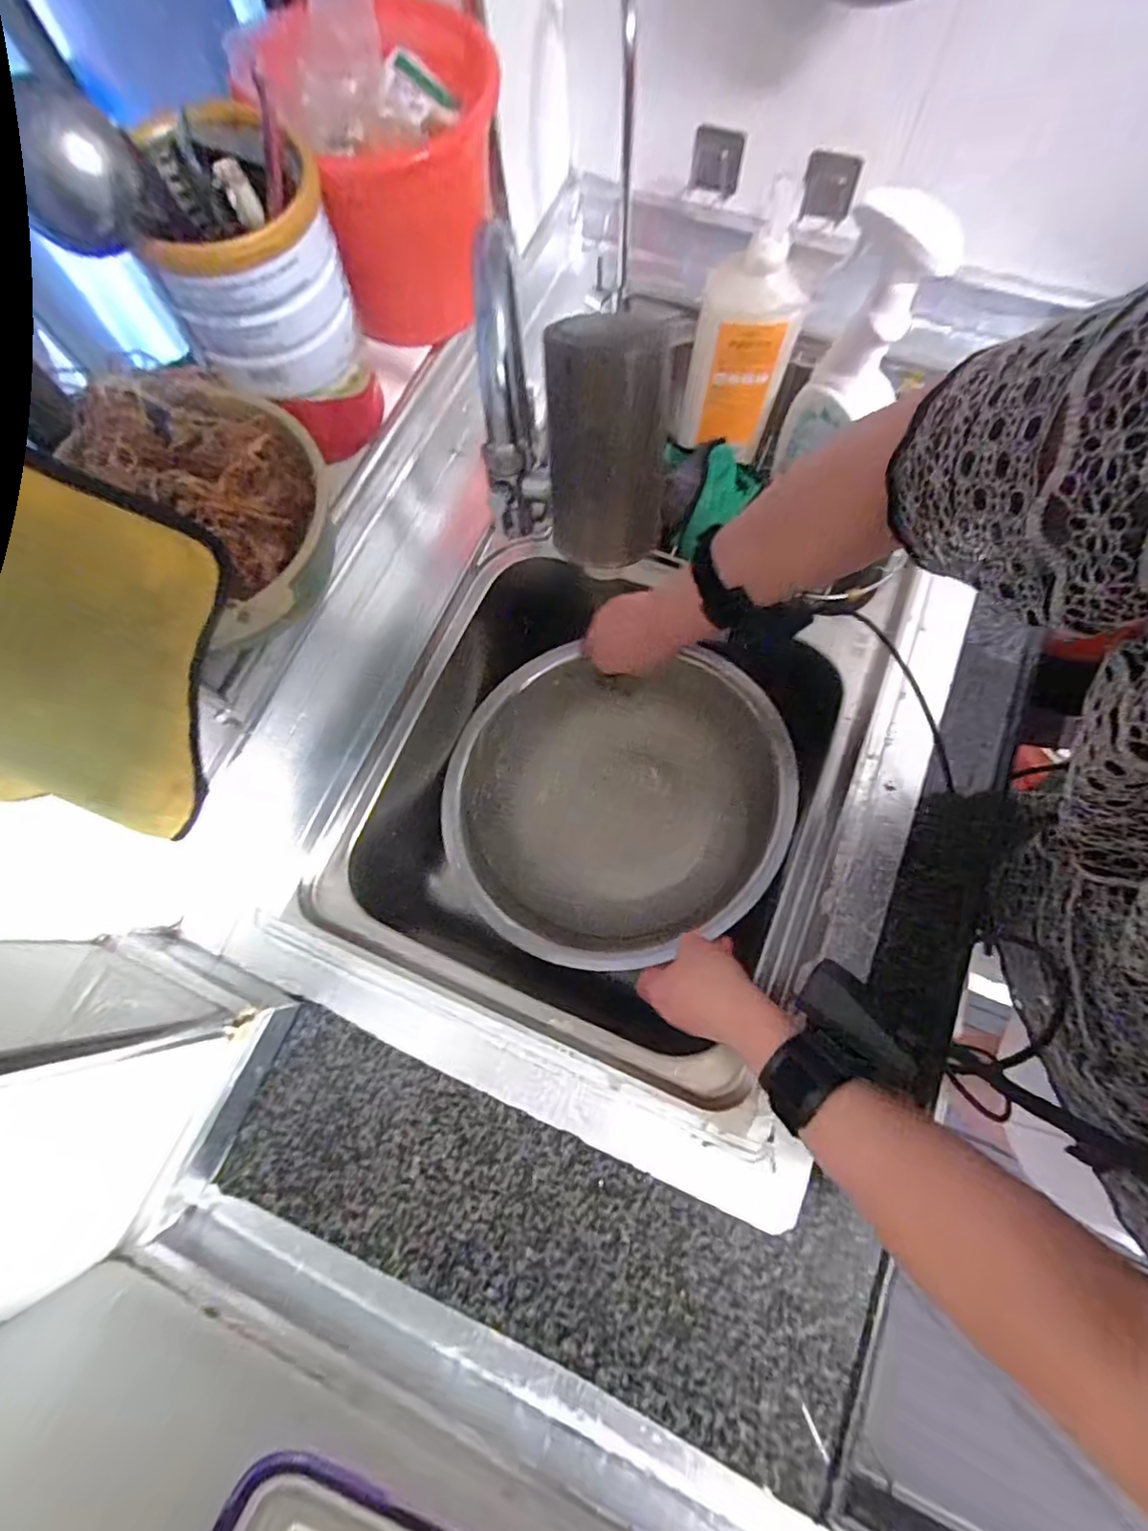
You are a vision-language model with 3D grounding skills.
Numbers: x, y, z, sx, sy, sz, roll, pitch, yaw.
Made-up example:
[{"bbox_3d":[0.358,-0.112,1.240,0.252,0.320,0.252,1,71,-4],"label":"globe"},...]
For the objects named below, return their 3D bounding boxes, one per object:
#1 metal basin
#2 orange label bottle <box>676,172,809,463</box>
[{"bbox_3d":[0.038,0.026,0.600,0.322,0.084,0.304,-1,70,2],"label":"metal basin"},{"bbox_3d":[0.155,-0.397,0.560,0.090,0.238,0.082,10,74,5],"label":"orange label bottle"}]

